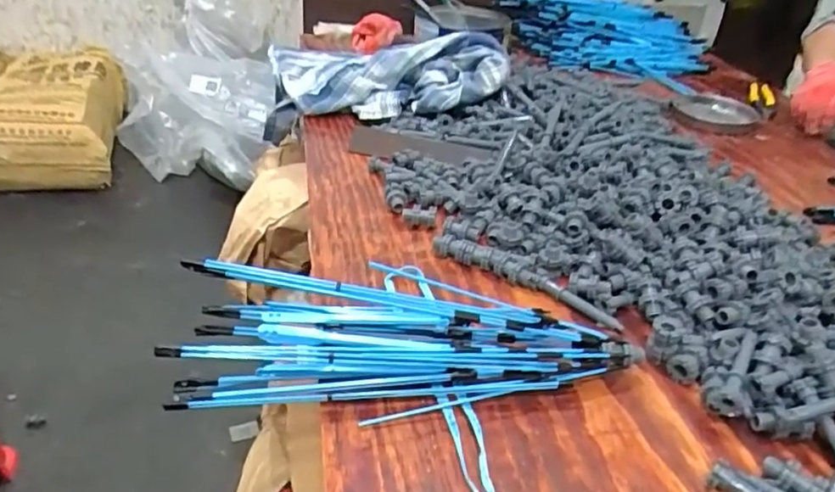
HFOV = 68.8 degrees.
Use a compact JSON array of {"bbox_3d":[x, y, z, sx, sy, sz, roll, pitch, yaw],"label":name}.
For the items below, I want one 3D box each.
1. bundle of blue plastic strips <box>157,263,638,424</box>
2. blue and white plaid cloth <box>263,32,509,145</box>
[{"bbox_3d":[-0.012,0.075,0.466,0.349,0.076,0.083,0,33,-5],"label":"bundle of blue plastic strips"},{"bbox_3d":[-0.062,-0.253,0.947,0.393,0.105,0.168,-2,31,15],"label":"blue and white plaid cloth"}]

